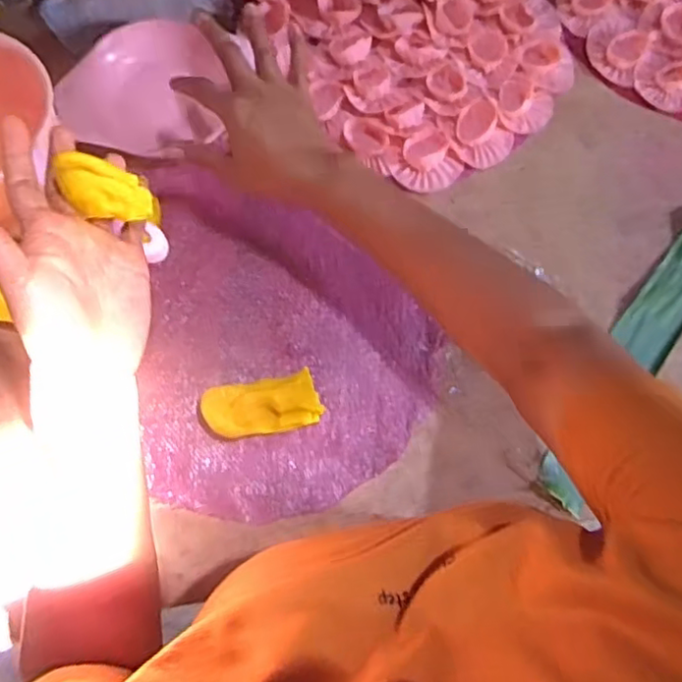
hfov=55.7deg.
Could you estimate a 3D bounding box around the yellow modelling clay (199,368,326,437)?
[{"bbox_3d":[-0.066,0.057,0.548,0.094,0.035,0.044,-13,76,-4],"label":"yellow modelling clay"}]

